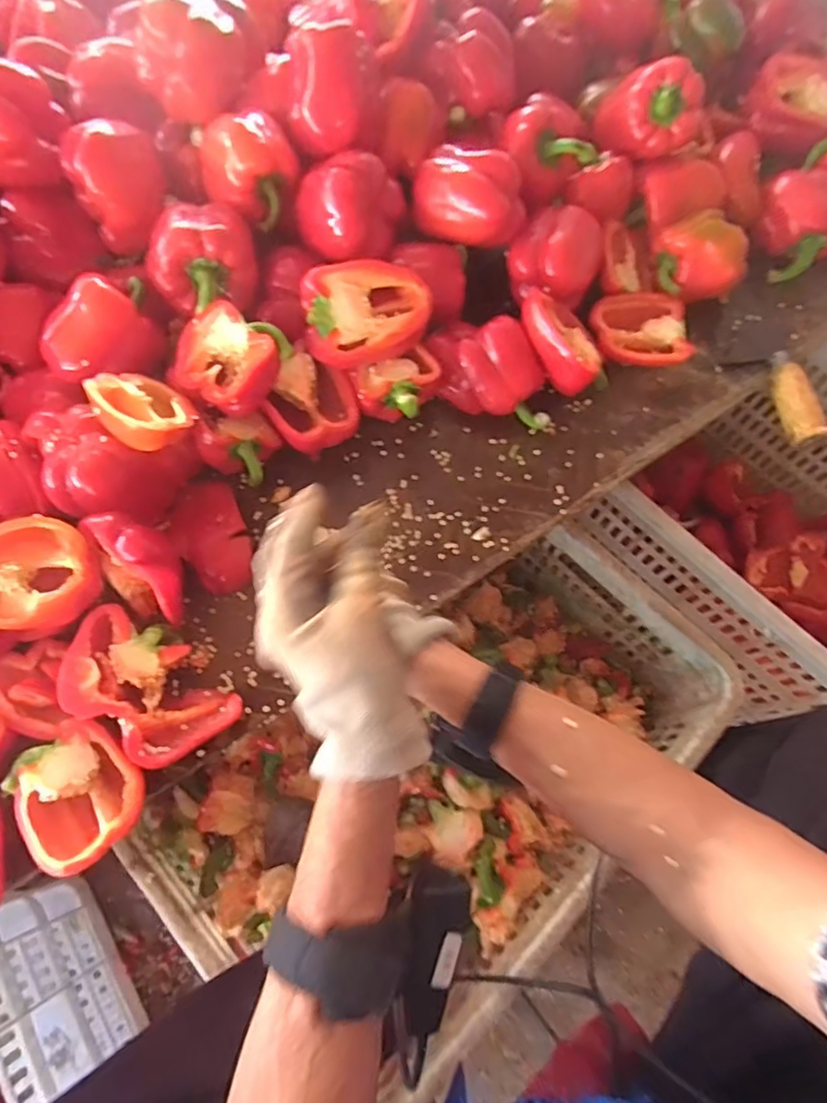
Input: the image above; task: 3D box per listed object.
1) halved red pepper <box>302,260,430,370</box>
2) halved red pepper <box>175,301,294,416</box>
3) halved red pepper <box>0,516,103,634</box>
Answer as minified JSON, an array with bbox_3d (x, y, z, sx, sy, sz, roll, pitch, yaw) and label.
[{"bbox_3d":[-0.040,-0.210,0.510,0.108,0.032,0.081,-16,100,-21],"label":"halved red pepper"},{"bbox_3d":[-0.157,-0.158,0.494,0.077,0.054,0.079,28,73,7],"label":"halved red pepper"},{"bbox_3d":[-0.290,0.018,0.429,0.091,0.045,0.079,-14,72,-6],"label":"halved red pepper"}]

